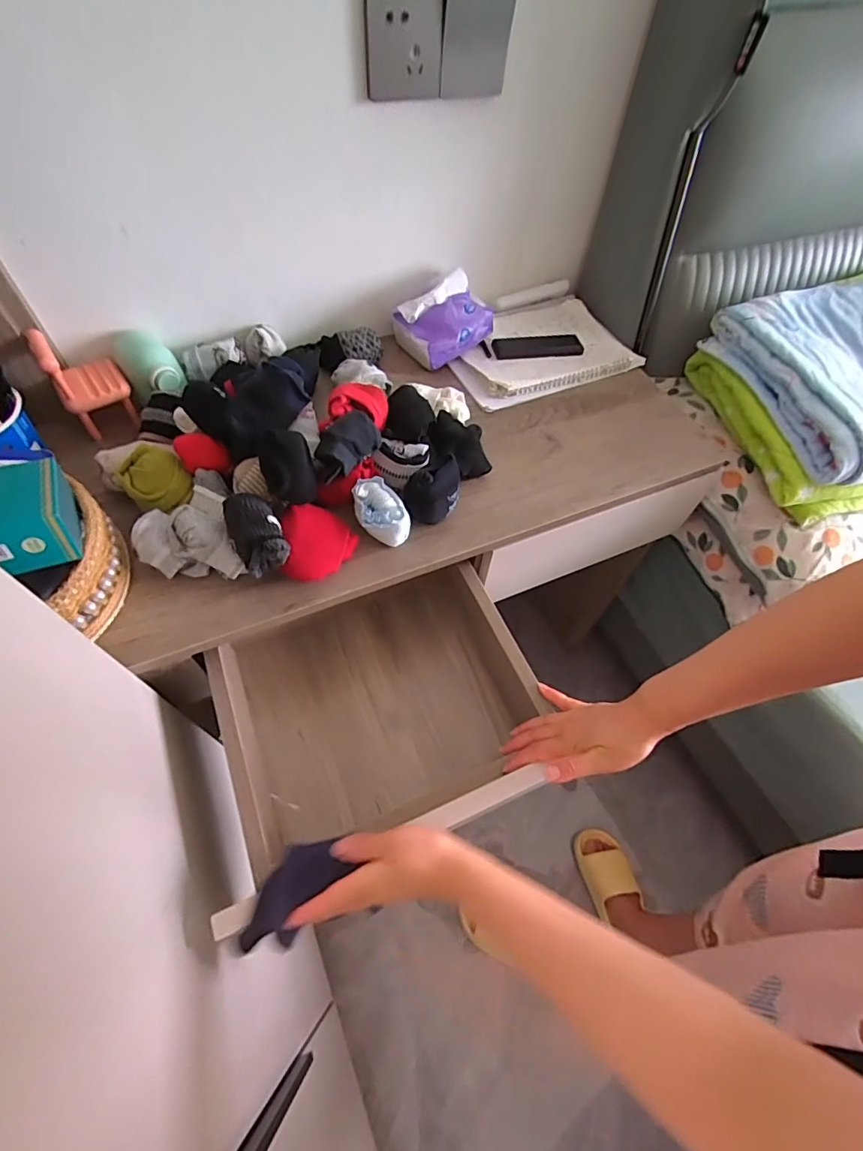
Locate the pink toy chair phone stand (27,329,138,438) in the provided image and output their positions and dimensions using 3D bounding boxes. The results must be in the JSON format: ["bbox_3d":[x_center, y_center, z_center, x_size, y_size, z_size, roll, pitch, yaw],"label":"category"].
[{"bbox_3d":[-0.426,-0.245,0.605,0.074,0.103,0.073,-29,63,-20],"label":"pink toy chair phone stand"}]

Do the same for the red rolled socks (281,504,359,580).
[{"bbox_3d":[-0.121,-0.035,0.537,0.076,0.060,0.076,-3,58,-6],"label":"red rolled socks"}]

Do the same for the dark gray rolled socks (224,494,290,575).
[{"bbox_3d":[-0.180,-0.047,0.495,0.049,0.042,0.085,-21,61,-16],"label":"dark gray rolled socks"}]

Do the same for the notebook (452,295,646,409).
[{"bbox_3d":[0.163,-0.362,0.769,0.276,0.022,0.186,-20,61,-16],"label":"notebook"}]

